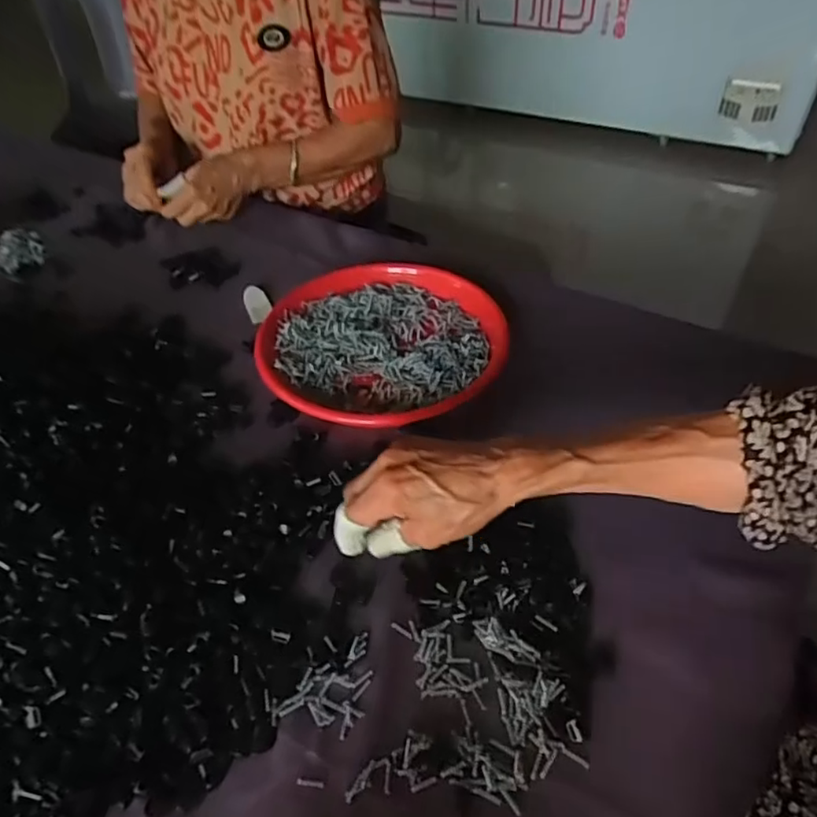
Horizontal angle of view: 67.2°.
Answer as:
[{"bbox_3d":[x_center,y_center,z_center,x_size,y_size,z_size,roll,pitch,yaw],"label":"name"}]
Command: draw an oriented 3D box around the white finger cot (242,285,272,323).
[{"bbox_3d":[-0.170,-0.119,0.691,0.027,0.018,0.049,-18,48,-15],"label":"white finger cot"}]

